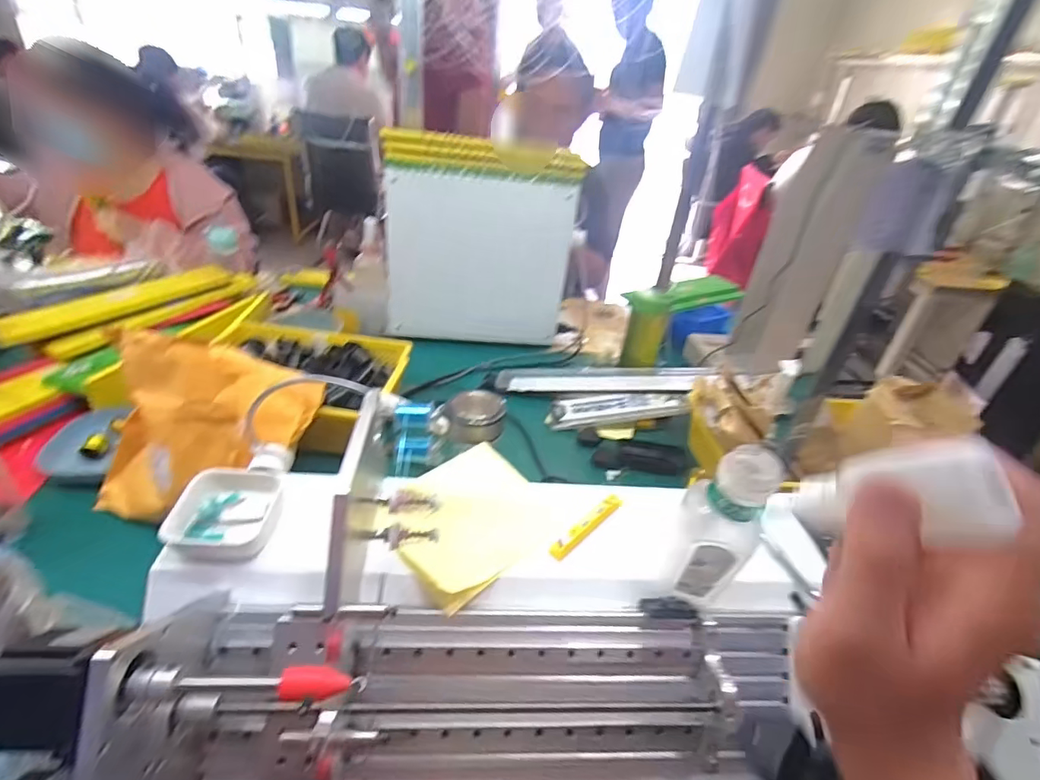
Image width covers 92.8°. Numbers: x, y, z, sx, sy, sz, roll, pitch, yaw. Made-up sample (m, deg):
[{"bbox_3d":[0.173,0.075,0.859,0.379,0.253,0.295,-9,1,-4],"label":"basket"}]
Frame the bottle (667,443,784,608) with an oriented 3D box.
[{"bbox_3d":[0.162,0.111,0.409,0.058,0.158,0.057,25,38,24],"label":"bottle"}]

